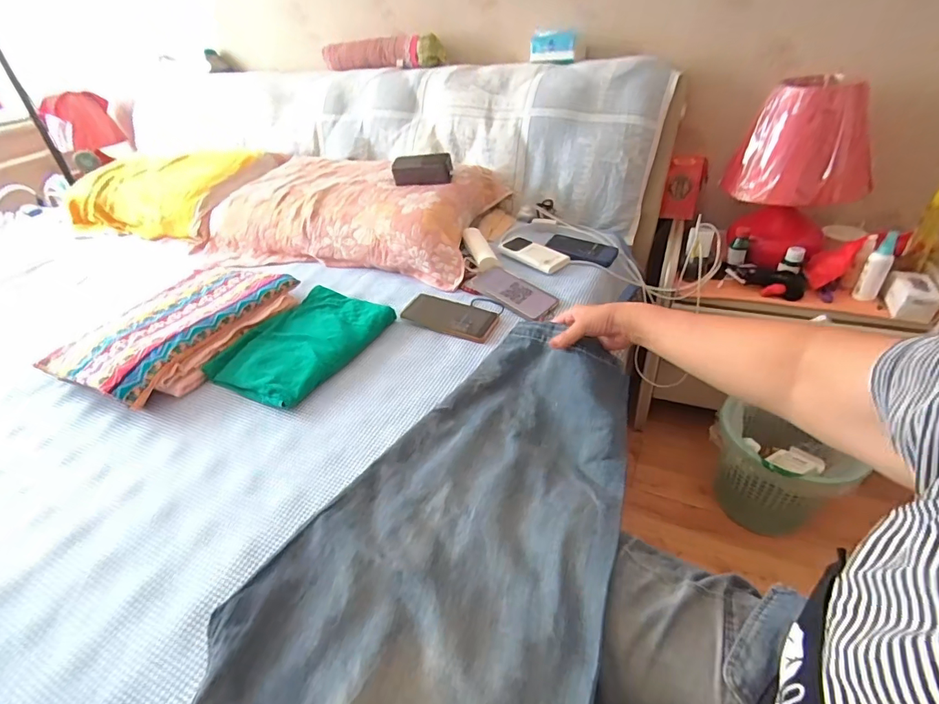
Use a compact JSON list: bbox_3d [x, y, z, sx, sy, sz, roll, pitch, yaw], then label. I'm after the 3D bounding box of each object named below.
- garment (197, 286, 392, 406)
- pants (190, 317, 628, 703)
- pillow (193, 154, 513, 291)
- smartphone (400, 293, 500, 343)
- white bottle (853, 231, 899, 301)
[{"bbox_3d":[-0.272,-0.018,0.758,0.203,0.023,0.256,16,45,23],"label":"garment"},{"bbox_3d":[-0.046,0.242,0.398,0.299,0.074,0.795,14,41,21],"label":"pants"},{"bbox_3d":[-0.294,-0.340,1.070,0.672,0.109,0.353,10,43,17],"label":"pillow"},{"bbox_3d":[-0.035,-0.066,0.805,0.165,0.012,0.087,19,46,26],"label":"smartphone"},{"bbox_3d":[0.783,-0.160,0.872,0.050,0.116,0.042,-33,46,-30],"label":"white bottle"}]

